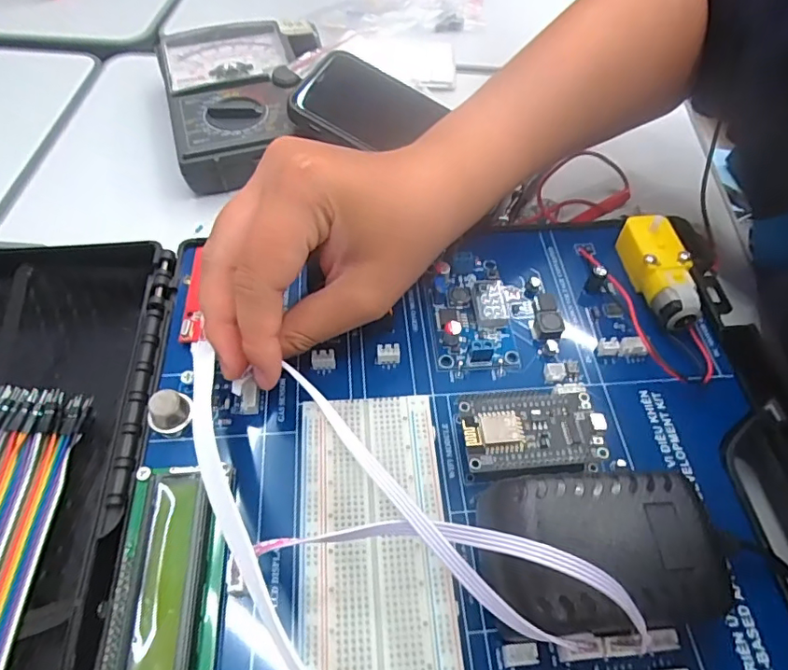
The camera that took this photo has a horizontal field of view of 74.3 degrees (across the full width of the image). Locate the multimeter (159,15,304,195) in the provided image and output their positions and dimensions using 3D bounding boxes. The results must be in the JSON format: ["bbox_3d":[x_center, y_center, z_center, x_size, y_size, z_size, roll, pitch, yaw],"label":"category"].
[{"bbox_3d":[-0.117,-0.176,0.386,0.094,0.032,0.157,-14,58,-11],"label":"multimeter"}]

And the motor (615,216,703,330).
[{"bbox_3d":[0.136,-0.031,0.265,0.022,0.021,0.064,-1,56,-2],"label":"motor"}]

